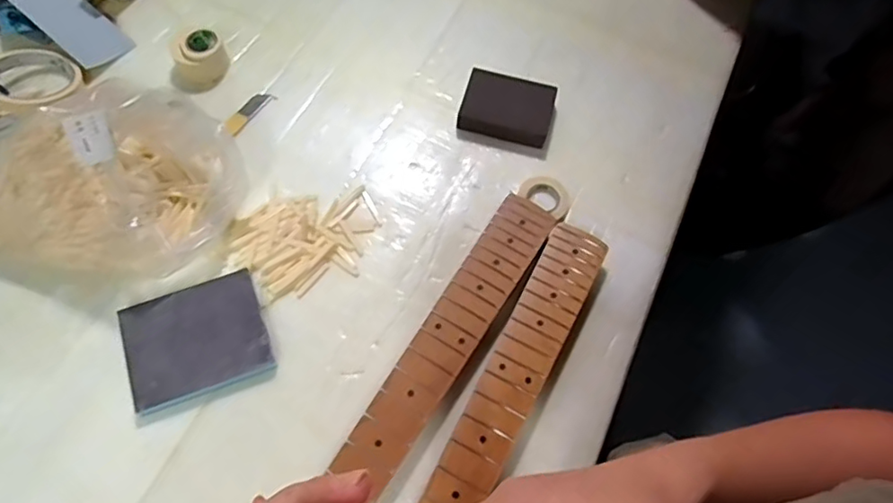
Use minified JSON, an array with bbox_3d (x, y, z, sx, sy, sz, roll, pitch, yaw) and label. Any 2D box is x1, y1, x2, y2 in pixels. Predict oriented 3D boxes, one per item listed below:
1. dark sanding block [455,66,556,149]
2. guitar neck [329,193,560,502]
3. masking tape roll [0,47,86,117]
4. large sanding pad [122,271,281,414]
[{"bbox_3d":[0.068,-0.159,0.645,0.098,0.031,0.072,15,66,3],"label":"dark sanding block"},{"bbox_3d":[-0.088,0.201,0.466,0.063,0.031,0.639,33,68,11],"label":"guitar neck"},{"bbox_3d":[-0.449,-0.182,0.627,0.081,0.023,0.086,29,52,-2],"label":"masking tape roll"},{"bbox_3d":[-0.225,0.078,0.524,0.118,0.018,0.100,-19,68,-12],"label":"large sanding pad"}]

